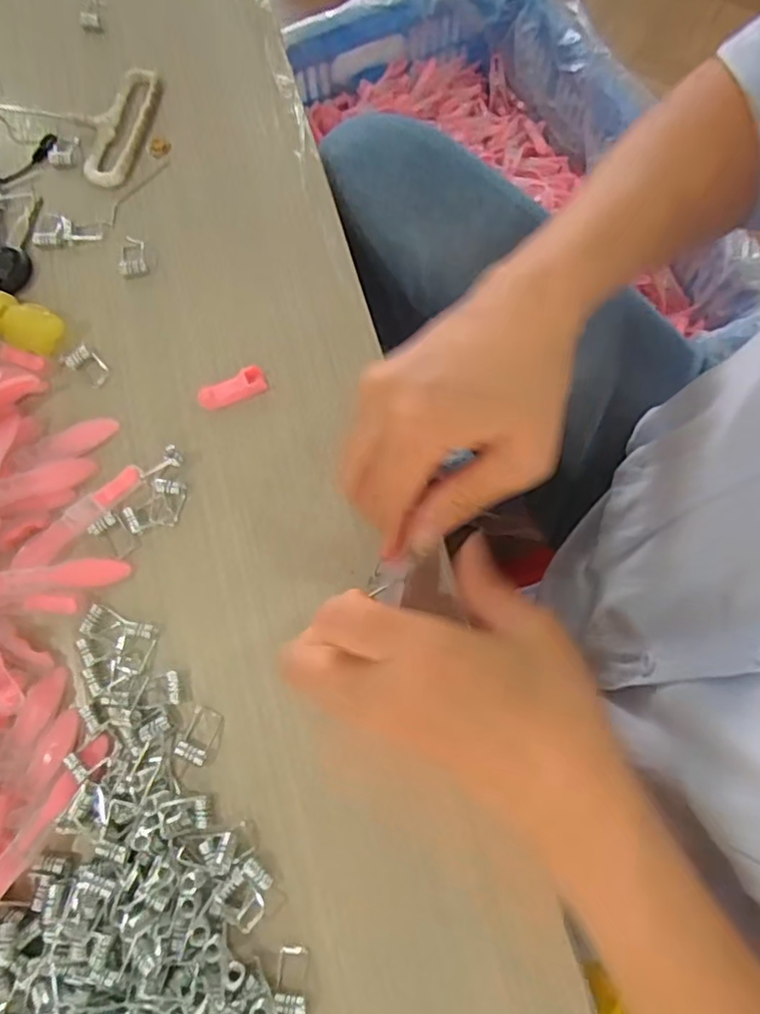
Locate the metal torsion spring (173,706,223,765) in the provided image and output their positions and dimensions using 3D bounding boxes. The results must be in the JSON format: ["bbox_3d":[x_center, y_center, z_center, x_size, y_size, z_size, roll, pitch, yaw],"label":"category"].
[{"bbox_3d":[-0.081,0.101,0.281,0.014,0.004,0.023,19,75,7],"label":"metal torsion spring"}]

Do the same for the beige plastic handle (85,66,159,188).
[{"bbox_3d":[-0.155,-0.227,0.377,0.029,0.007,0.083,12,74,5],"label":"beige plastic handle"}]

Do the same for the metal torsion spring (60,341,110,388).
[{"bbox_3d":[-0.155,-0.077,0.334,0.028,0.006,0.016,36,77,11],"label":"metal torsion spring"}]

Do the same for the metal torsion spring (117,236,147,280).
[{"bbox_3d":[-0.138,-0.140,0.352,0.015,0.004,0.026,-10,73,-1],"label":"metal torsion spring"}]

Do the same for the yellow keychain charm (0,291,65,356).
[{"bbox_3d":[-0.195,-0.100,0.335,0.052,0.019,0.024,26,76,9],"label":"yellow keychain charm"}]

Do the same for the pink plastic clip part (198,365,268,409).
[{"bbox_3d":[-0.076,-0.060,0.325,0.035,0.012,0.013,-20,74,-4],"label":"pink plastic clip part"}]

